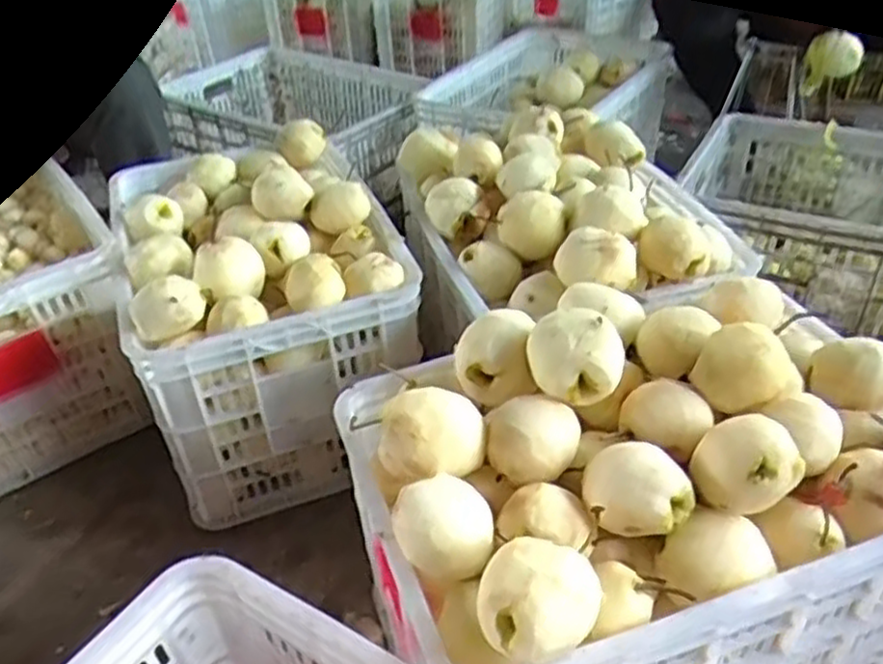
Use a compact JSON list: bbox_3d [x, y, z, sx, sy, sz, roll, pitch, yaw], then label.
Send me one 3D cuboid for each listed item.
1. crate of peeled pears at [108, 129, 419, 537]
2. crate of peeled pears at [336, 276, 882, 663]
[{"bbox_3d":[-0.257,-0.043,1.121,0.344,0.333,0.476,-16,39,-16],"label":"crate of peeled pears"},{"bbox_3d":[0.181,0.173,0.756,0.492,0.367,0.361,-14,39,-14],"label":"crate of peeled pears"}]

